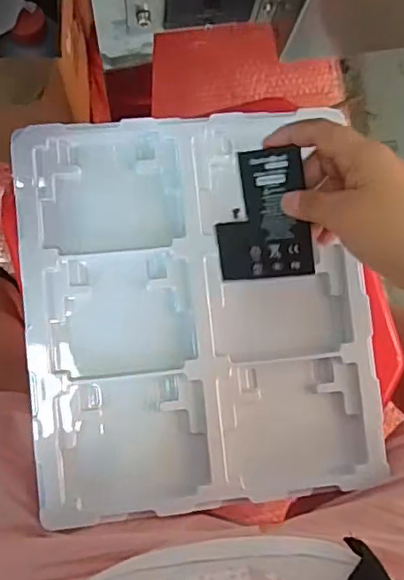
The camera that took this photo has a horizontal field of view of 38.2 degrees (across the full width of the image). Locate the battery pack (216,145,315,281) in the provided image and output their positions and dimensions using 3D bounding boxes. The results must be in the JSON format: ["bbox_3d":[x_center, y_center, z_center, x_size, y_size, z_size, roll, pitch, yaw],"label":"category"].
[{"bbox_3d":[0.041,-0.051,0.403,0.065,0.005,0.086,-4,107,17],"label":"battery pack"}]

